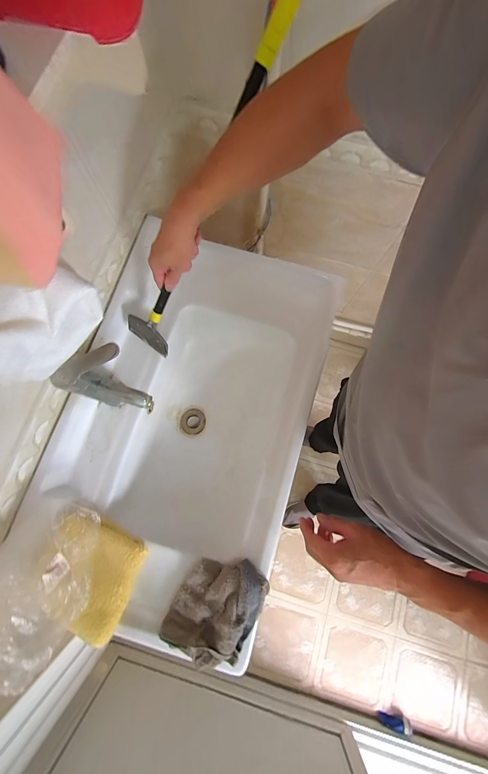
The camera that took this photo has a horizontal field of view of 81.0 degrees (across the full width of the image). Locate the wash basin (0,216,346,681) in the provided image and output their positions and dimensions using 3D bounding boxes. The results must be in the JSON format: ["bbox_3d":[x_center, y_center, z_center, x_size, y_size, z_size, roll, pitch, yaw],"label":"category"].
[{"bbox_3d":[-0.096,0.043,0.647,0.462,0.191,0.714,18,78,4],"label":"wash basin"}]

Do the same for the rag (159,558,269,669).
[{"bbox_3d":[-0.048,0.385,0.502,0.140,0.040,0.166,28,79,6],"label":"rag"}]

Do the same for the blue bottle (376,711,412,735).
[{"bbox_3d":[0.609,1.351,1.155,0.138,0.038,0.040,19,78,4],"label":"blue bottle"}]

